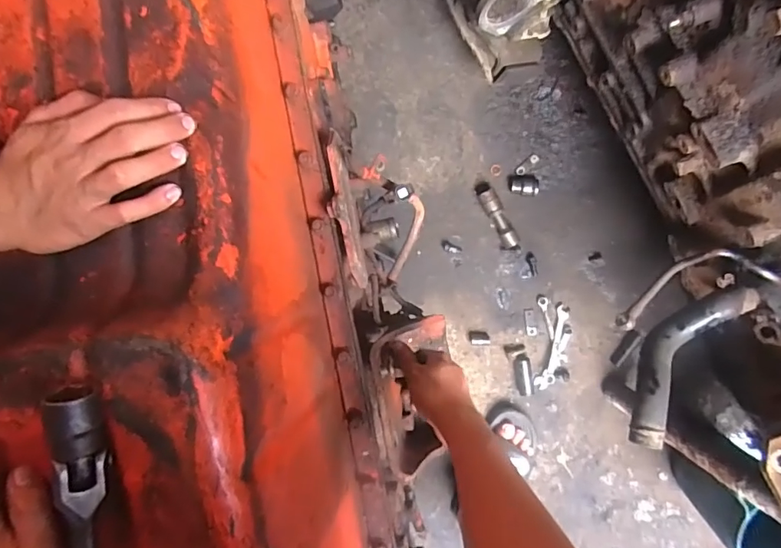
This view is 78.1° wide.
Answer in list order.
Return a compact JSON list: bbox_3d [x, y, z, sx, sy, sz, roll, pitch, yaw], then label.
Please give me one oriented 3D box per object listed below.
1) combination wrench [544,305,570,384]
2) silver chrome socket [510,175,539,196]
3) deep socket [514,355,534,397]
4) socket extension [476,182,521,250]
[{"bbox_3d":[0.354,0.152,1.026,0.024,0.015,0.164,11,95,7],"label":"combination wrench"},{"bbox_3d":[0.280,-0.185,1.007,0.060,0.034,0.045,6,95,8],"label":"silver chrome socket"},{"bbox_3d":[0.287,0.218,1.031,0.034,0.028,0.090,-10,92,9],"label":"deep socket"},{"bbox_3d":[0.225,-0.121,1.008,0.036,0.031,0.157,-25,90,9],"label":"socket extension"}]

